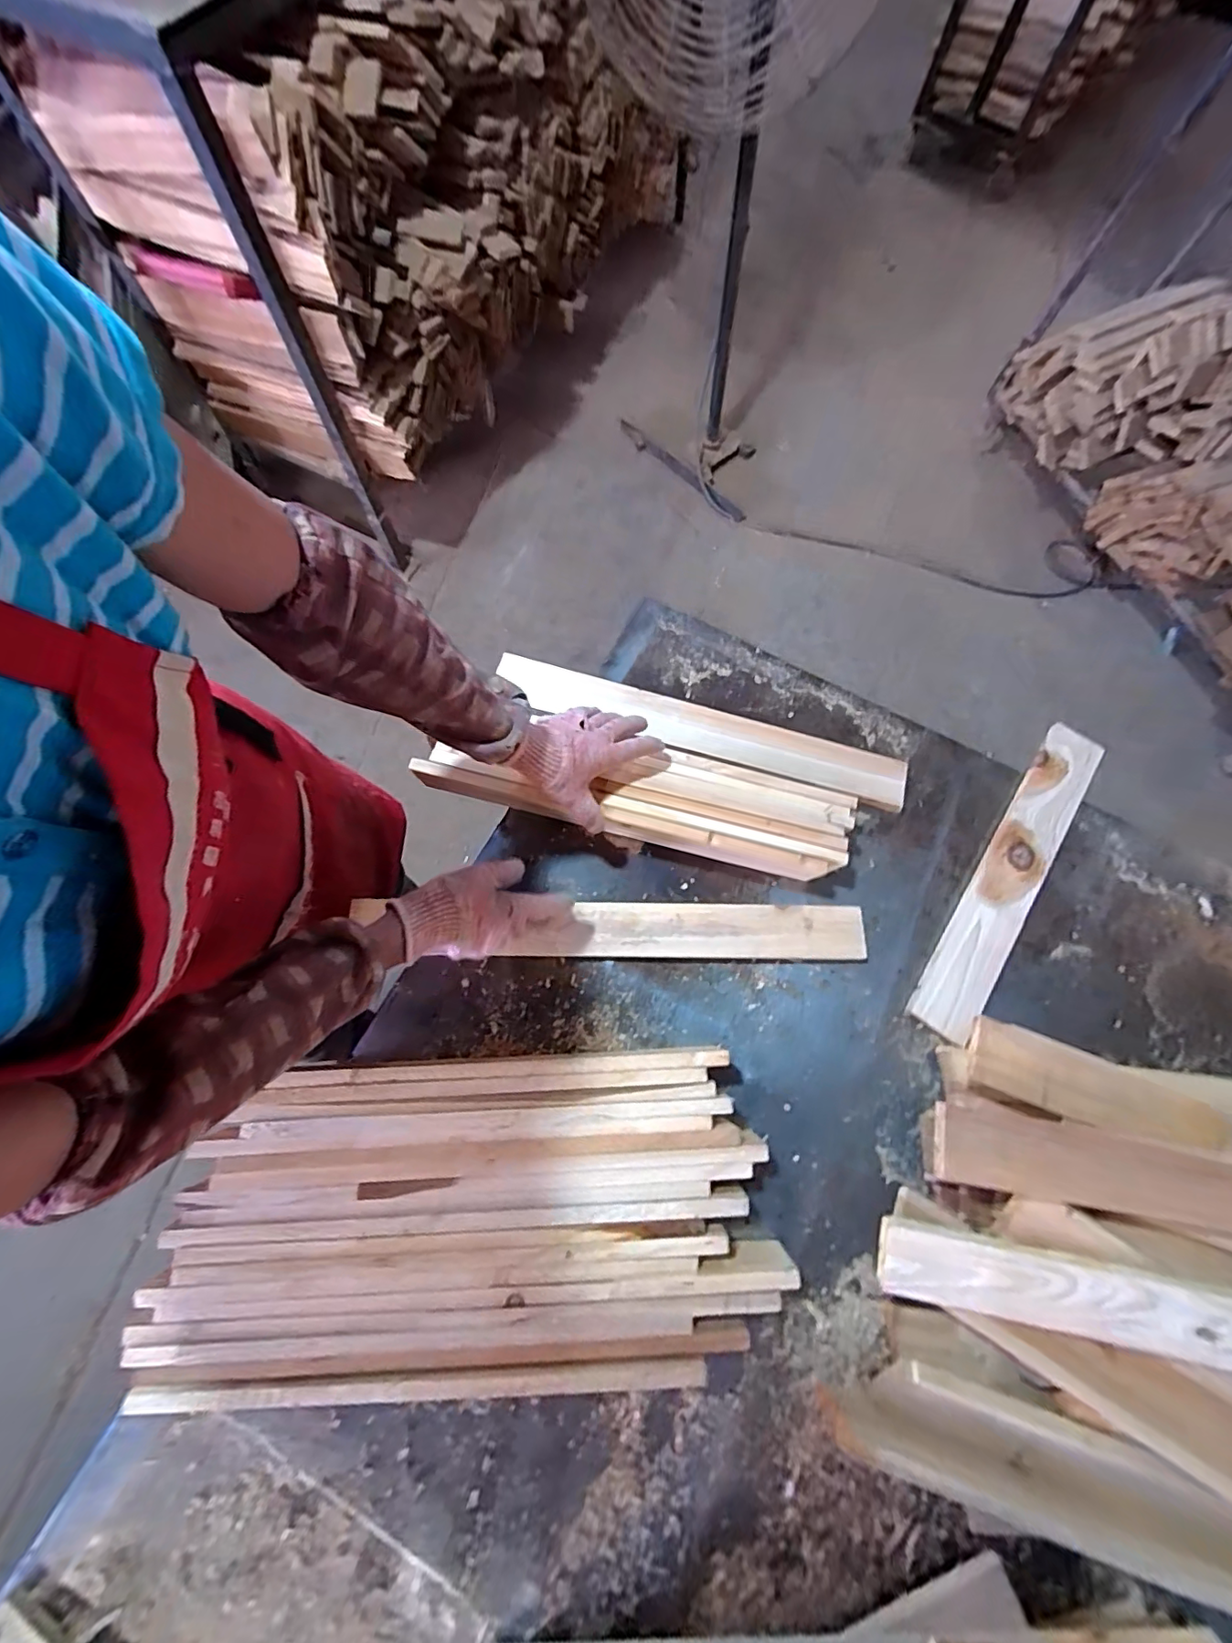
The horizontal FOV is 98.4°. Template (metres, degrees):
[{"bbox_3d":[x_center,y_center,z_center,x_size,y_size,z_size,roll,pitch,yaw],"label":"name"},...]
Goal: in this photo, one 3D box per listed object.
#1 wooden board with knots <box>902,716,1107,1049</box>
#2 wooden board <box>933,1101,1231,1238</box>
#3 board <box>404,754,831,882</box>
[{"bbox_3d":[0.499,0.064,0.672,0.077,0.022,0.455,35,75,9],"label":"wooden board with knots"},{"bbox_3d":[0.467,0.318,0.471,0.359,0.020,0.065,11,73,2],"label":"wooden board"},{"bbox_3d":[0.004,0.003,0.640,0.488,0.066,0.017,14,73,1],"label":"board"}]

